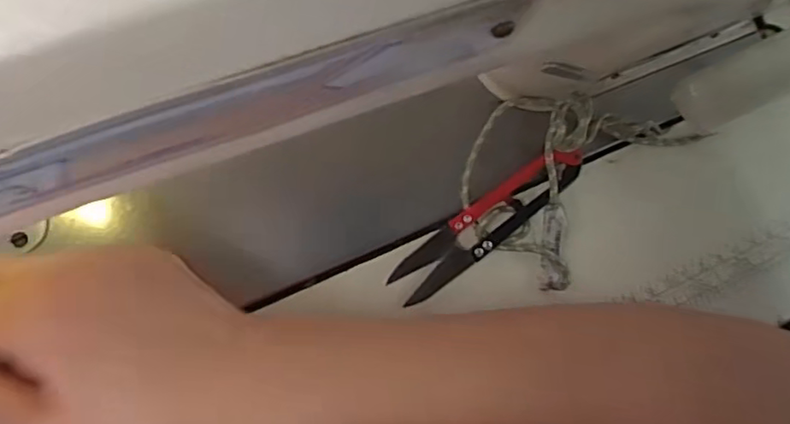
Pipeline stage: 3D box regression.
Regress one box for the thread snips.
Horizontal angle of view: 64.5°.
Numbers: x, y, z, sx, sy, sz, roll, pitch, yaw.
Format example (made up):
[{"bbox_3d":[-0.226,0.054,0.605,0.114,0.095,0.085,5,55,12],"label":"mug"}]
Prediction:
[{"bbox_3d":[0.044,0.006,0.290,0.102,0.016,0.023,-38,94,-8],"label":"thread snips"}]

